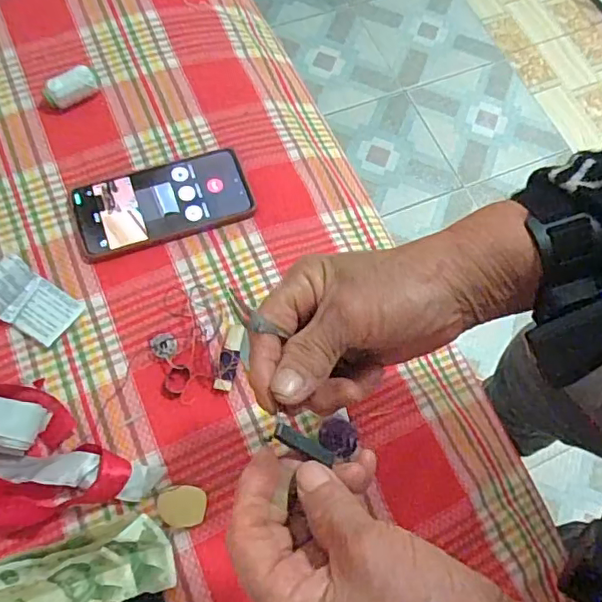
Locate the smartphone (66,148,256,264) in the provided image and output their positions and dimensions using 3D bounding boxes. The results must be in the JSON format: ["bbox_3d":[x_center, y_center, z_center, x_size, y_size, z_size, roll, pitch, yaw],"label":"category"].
[{"bbox_3d":[-0.132,-0.094,0.540,0.164,0.008,0.081,-18,71,-12],"label":"smartphone"}]

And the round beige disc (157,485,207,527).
[{"bbox_3d":[-0.094,0.160,0.448,0.037,0.004,0.030,3,68,-4],"label":"round beige disc"}]

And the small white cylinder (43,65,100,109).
[{"bbox_3d":[-0.226,-0.210,0.565,0.054,0.030,0.022,-25,73,-14],"label":"small white cylinder"}]

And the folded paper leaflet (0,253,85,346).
[{"bbox_3d":[-0.233,-0.001,0.488,0.077,0.031,0.051,33,69,8],"label":"folded paper leaflet"}]

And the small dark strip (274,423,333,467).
[{"bbox_3d":[0.001,0.071,0.284,0.033,0.004,0.008,31,71,-16],"label":"small dark strip"}]

